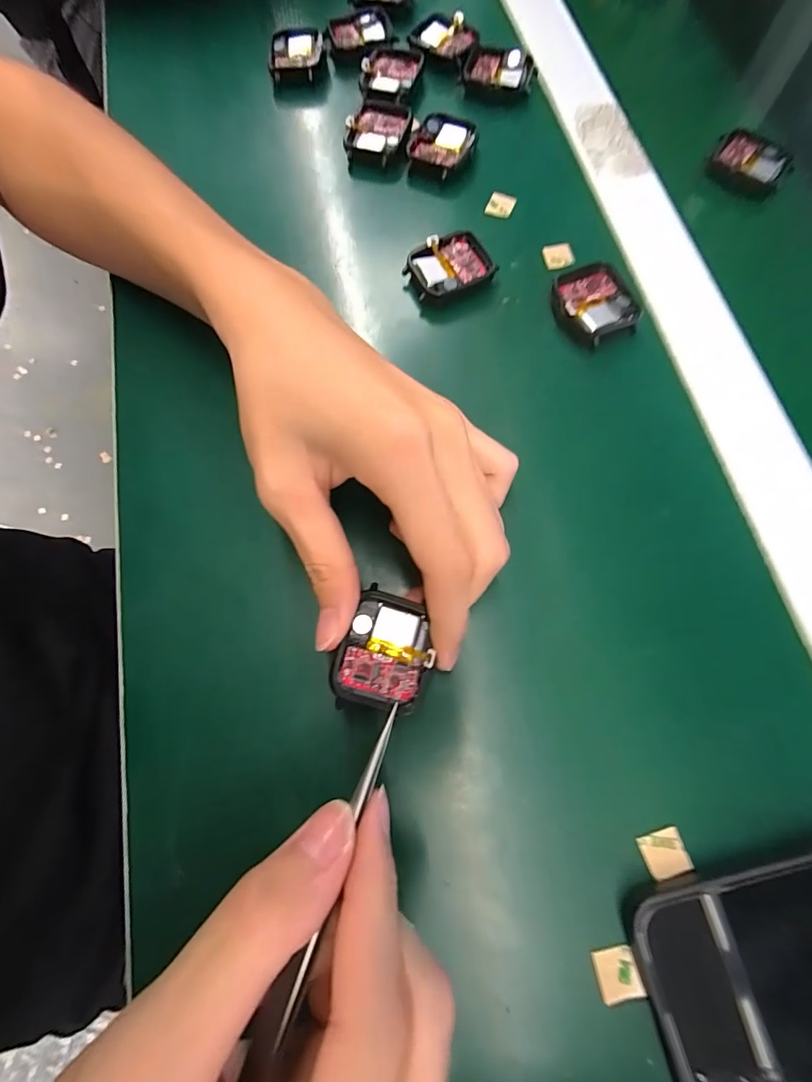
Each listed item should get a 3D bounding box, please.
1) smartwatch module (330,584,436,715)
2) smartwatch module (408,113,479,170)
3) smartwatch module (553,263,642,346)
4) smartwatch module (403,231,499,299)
[{"bbox_3d":[-0.008,0.044,0.175,0.034,0.009,0.044,15,74,6],"label":"smartwatch module"},{"bbox_3d":[0.023,-0.248,0.275,0.036,0.008,0.040,25,75,8],"label":"smartwatch module"},{"bbox_3d":[0.102,-0.128,0.240,0.038,0.012,0.045,-24,74,-6],"label":"smartwatch module"},{"bbox_3d":[0.023,-0.153,0.249,0.047,0.013,0.034,-23,74,-6],"label":"smartwatch module"}]

